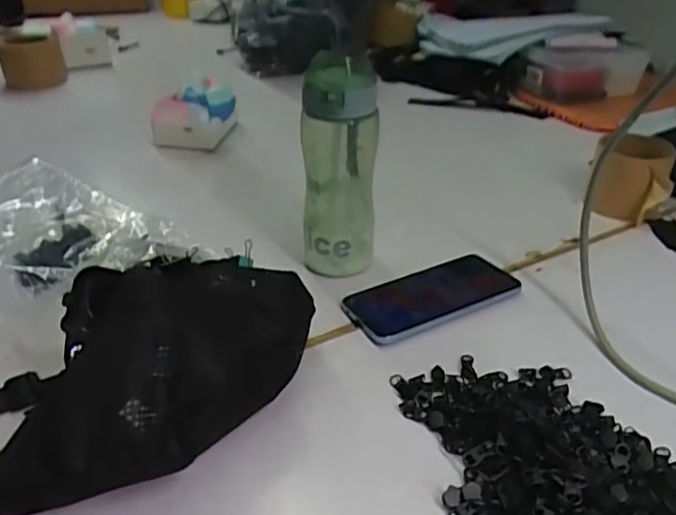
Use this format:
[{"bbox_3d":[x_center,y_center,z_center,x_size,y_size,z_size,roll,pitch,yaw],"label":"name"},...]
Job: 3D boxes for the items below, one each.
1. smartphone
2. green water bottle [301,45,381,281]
[{"bbox_3d":[0.090,0.036,0.554,0.160,0.012,0.077,-15,37,-21],"label":"smartphone"},{"bbox_3d":[0.001,-0.092,0.561,0.067,0.192,0.086,1,34,1],"label":"green water bottle"}]

